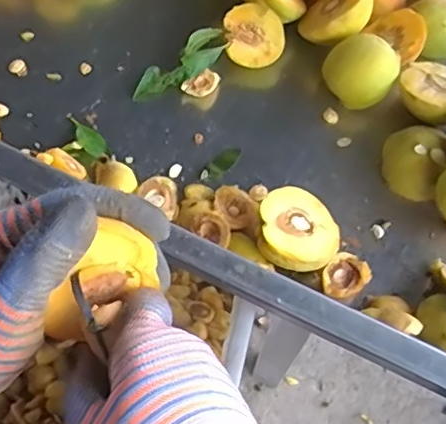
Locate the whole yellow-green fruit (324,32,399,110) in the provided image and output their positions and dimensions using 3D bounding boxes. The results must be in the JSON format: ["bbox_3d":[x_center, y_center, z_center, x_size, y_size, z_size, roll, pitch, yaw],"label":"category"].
[{"bbox_3d":[0.118,-0.122,0.488,0.061,0.062,0.053,21,65,8],"label":"whole yellow-green fruit"}]

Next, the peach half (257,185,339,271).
[{"bbox_3d":[0.056,0.014,0.417,0.059,0.035,0.059,4,64,0],"label":"peach half"}]

